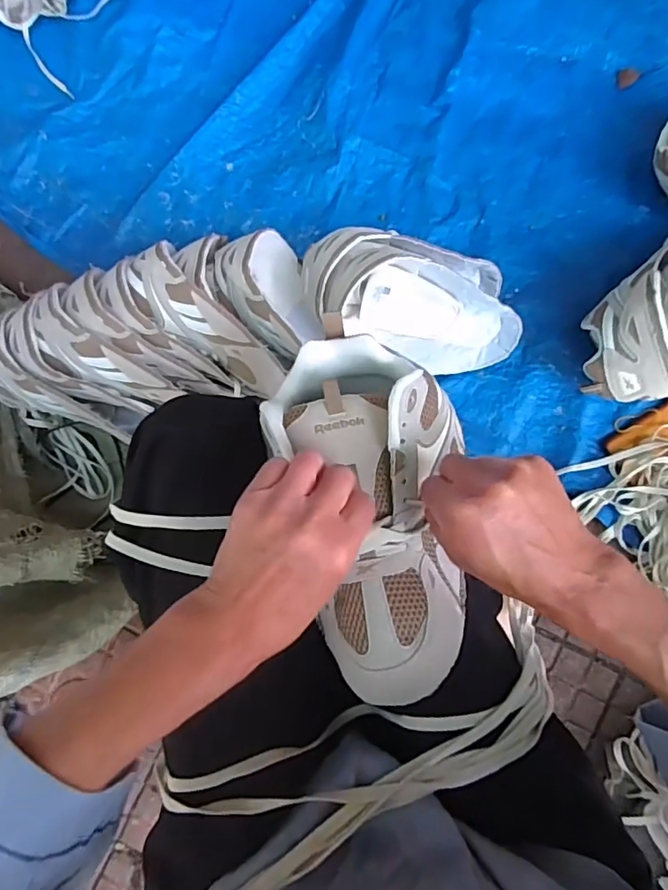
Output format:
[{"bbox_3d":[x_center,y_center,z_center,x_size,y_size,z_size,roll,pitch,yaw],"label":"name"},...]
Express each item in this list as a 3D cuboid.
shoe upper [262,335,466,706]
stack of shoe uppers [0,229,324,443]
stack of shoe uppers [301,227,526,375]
[{"bbox_3d":[0.028,0.042,0.359,0.126,0.065,0.246,-10,78,6],"label":"shoe upper"},{"bbox_3d":[-0.235,-0.128,0.674,0.406,0.145,0.204,-16,81,5],"label":"stack of shoe uppers"},{"bbox_3d":[0.098,-0.178,0.672,0.283,0.124,0.132,7,84,8],"label":"stack of shoe uppers"}]

